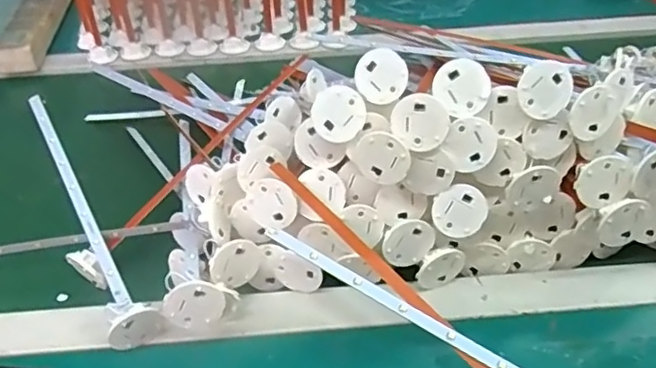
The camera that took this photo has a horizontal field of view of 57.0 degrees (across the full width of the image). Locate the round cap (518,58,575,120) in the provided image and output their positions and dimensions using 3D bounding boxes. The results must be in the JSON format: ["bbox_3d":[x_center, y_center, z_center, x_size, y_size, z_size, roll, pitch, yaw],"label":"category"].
[{"bbox_3d":[0.145,-0.063,0.406,0.036,0.038,0.004,16,8,-8],"label":"round cap"}]

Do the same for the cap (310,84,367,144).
[{"bbox_3d":[0.007,-0.049,0.423,0.038,0.038,0.004,-43,20,2],"label":"cap"}]

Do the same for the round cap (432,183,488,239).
[{"bbox_3d":[0.094,0.019,0.433,0.038,0.038,0.004,23,11,-1],"label":"round cap"}]

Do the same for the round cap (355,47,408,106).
[{"bbox_3d":[0.039,-0.078,0.438,0.037,0.038,0.006,32,1,-11],"label":"round cap"}]

